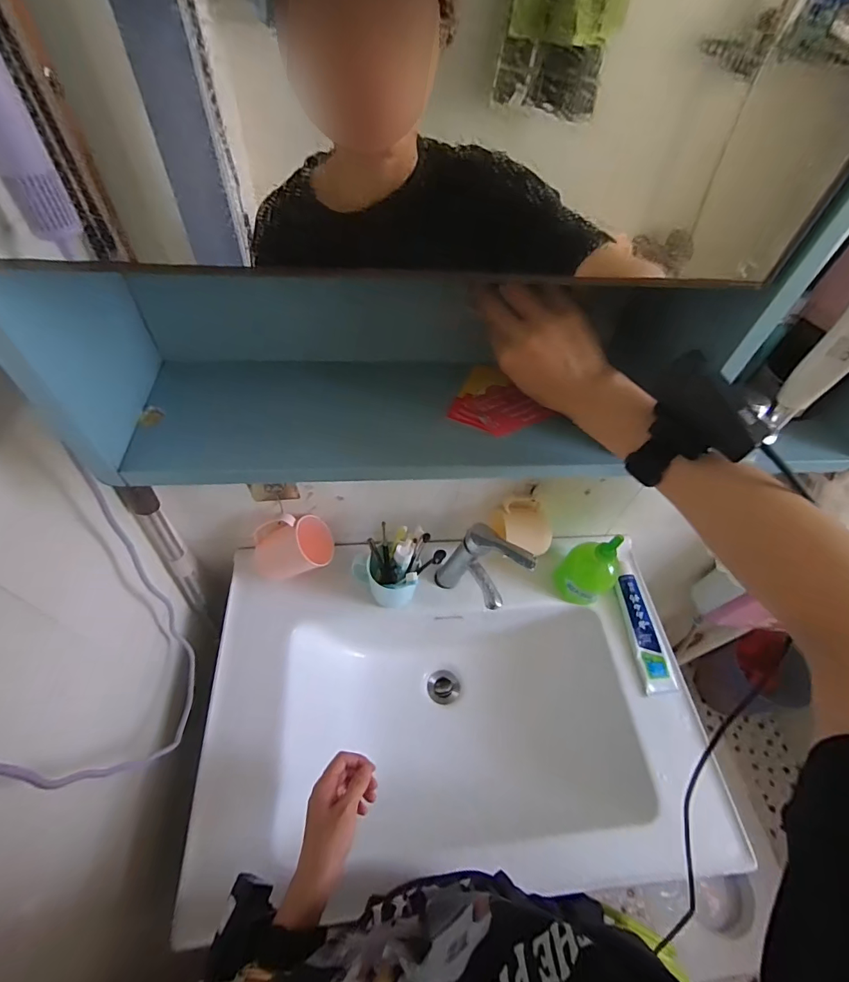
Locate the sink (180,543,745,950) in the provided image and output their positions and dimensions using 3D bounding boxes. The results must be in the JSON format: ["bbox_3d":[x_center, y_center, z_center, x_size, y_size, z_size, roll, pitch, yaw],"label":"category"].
[{"bbox_3d":[0.041,0.350,0.698,0.692,0.180,0.422,-1,53,-6],"label":"sink"}]

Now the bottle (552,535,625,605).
[{"bbox_3d":[0.270,0.122,0.707,0.067,0.157,0.081,-35,63,-27],"label":"bottle"}]

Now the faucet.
[{"bbox_3d":[0.089,0.122,0.688,0.122,0.140,0.073,36,58,20],"label":"faucet"}]

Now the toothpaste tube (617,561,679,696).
[{"bbox_3d":[0.360,0.219,0.724,0.051,0.038,0.207,-1,53,-6],"label":"toothpaste tube"}]

